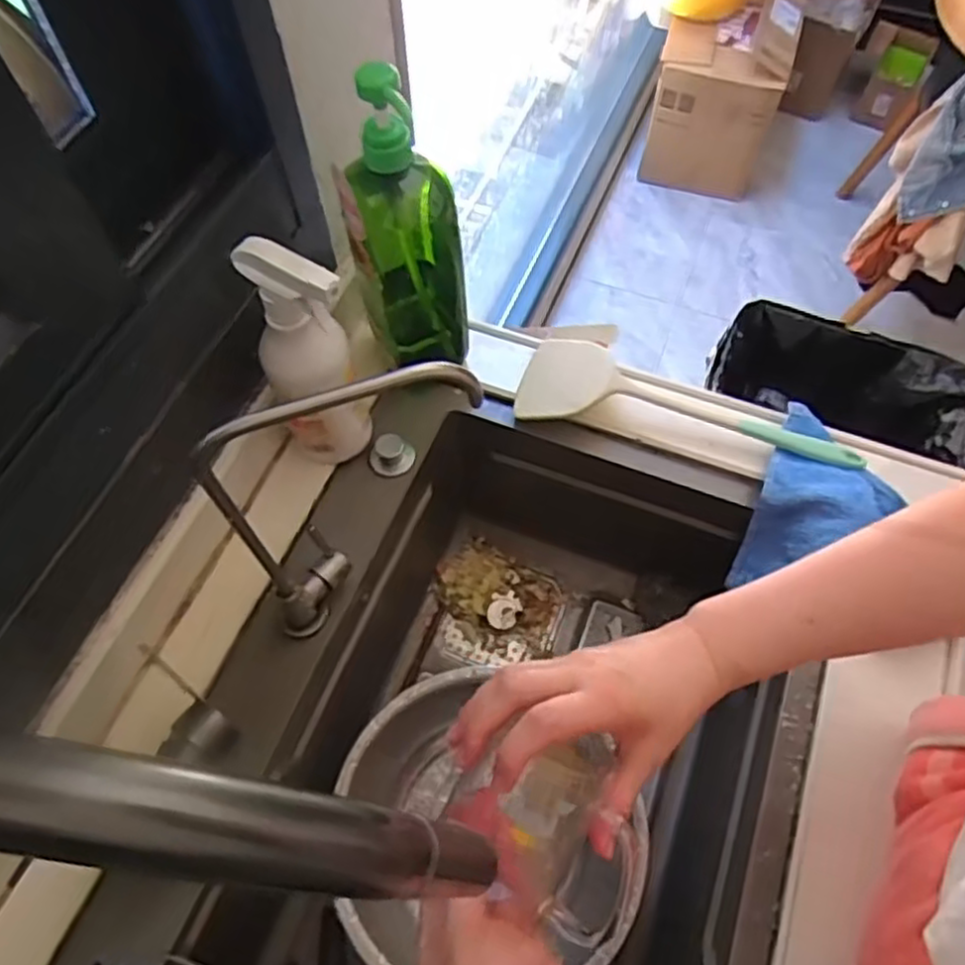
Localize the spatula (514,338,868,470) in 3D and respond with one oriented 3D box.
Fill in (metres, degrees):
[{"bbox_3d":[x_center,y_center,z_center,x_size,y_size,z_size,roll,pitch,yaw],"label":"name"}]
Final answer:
[{"bbox_3d":[0.185,-0.073,0.656,0.300,0.036,0.074,13,61,6],"label":"spatula"}]

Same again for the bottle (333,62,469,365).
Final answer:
[{"bbox_3d":[-0.059,-0.195,0.574,0.085,0.260,0.050,-25,64,-14],"label":"bottle"}]

